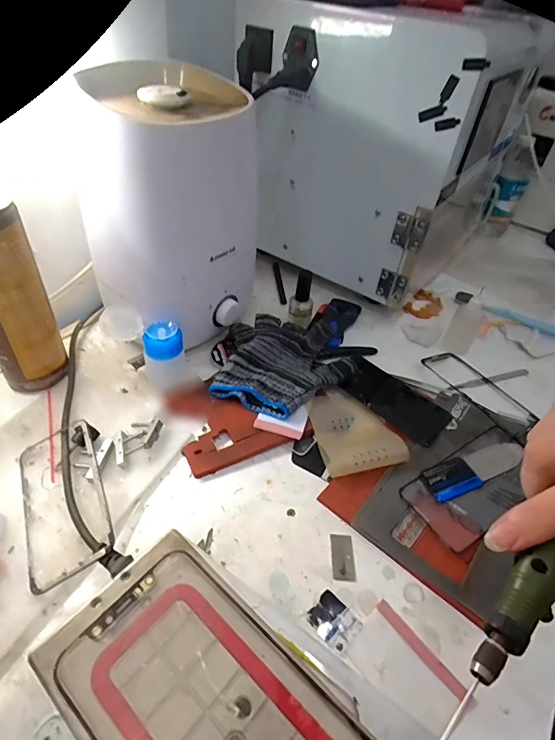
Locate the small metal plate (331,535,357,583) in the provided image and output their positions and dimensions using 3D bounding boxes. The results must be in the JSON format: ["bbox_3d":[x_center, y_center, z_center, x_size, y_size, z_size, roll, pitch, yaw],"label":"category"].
[{"bbox_3d":[0.056,0.158,0.362,0.019,0.004,0.039,4,43,-3],"label":"small metal plate"}]

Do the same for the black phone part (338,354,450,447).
[{"bbox_3d":[0.132,0.031,0.488,0.126,0.005,0.068,36,50,27],"label":"black phone part"}]

